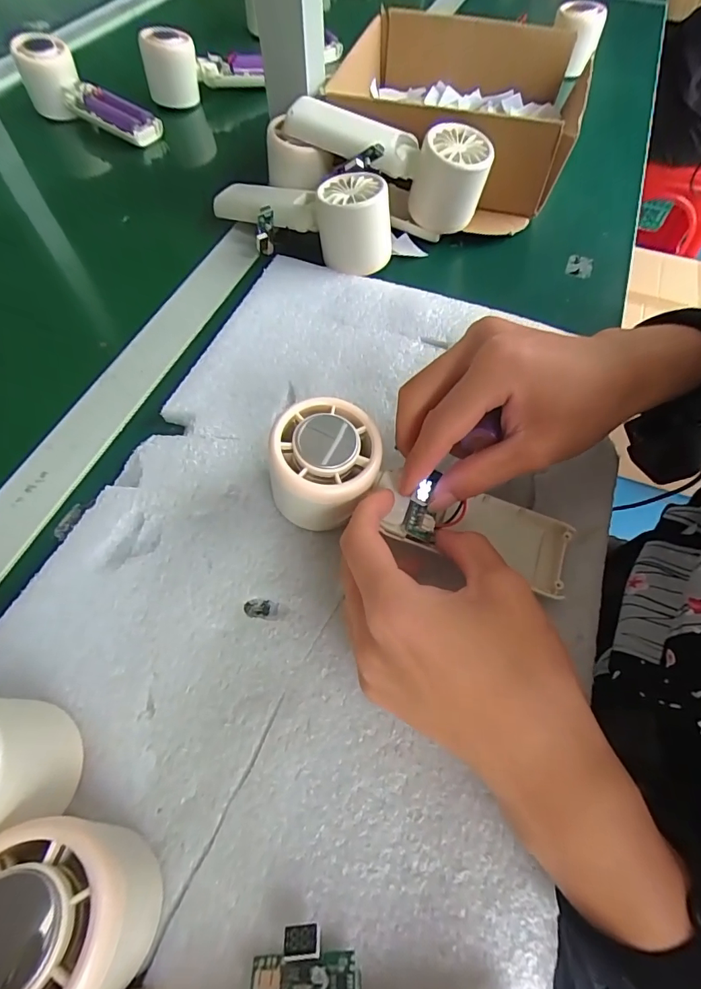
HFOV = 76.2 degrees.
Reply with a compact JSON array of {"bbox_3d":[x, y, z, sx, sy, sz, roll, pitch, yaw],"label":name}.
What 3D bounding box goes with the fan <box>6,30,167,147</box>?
[{"bbox_3d":[-0.282,-0.430,0.488,0.162,0.057,0.045,30,65,2],"label":"fan"}]

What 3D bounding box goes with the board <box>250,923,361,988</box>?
[{"bbox_3d":[-0.017,0.170,0.162,0.039,0.012,0.022,-6,62,-4],"label":"board"}]

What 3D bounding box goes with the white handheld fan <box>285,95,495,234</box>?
[{"bbox_3d":[0.031,-0.266,0.370,0.160,0.067,0.048,19,63,9],"label":"white handheld fan"}]

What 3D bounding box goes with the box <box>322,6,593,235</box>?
[{"bbox_3d":[0.095,-0.375,0.430,0.216,0.071,0.238,13,62,6],"label":"box"}]

